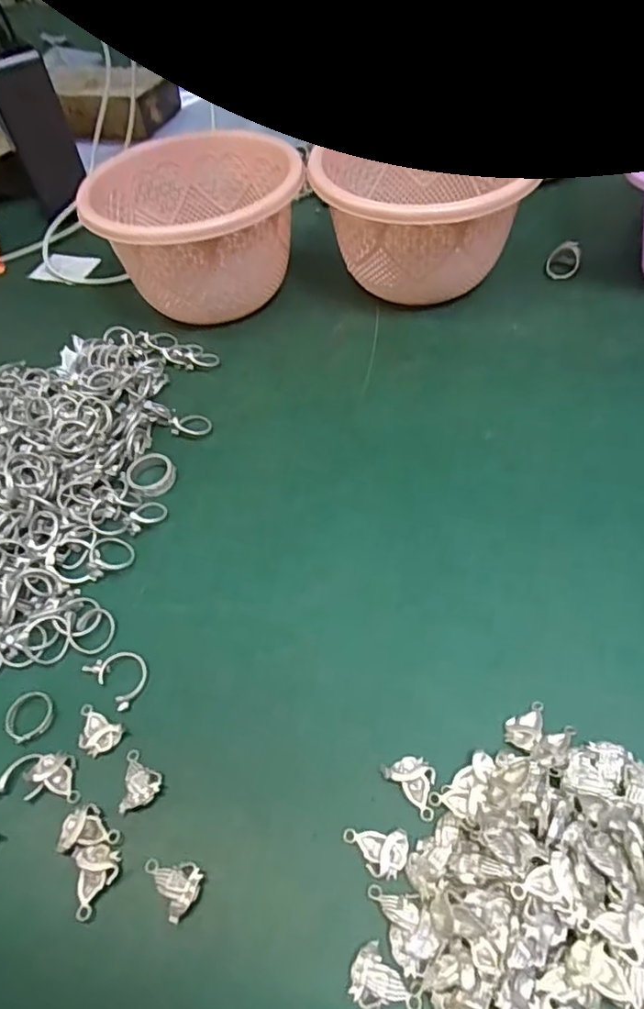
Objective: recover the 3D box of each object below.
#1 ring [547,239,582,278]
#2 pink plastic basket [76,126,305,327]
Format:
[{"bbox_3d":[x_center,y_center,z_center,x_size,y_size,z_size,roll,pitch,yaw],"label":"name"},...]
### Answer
[{"bbox_3d":[0.176,-0.177,0.432,0.023,0.027,0.008,2,10,27],"label":"ring"},{"bbox_3d":[-0.085,-0.195,0.431,0.130,0.090,0.132,-3,51,4],"label":"pink plastic basket"}]

